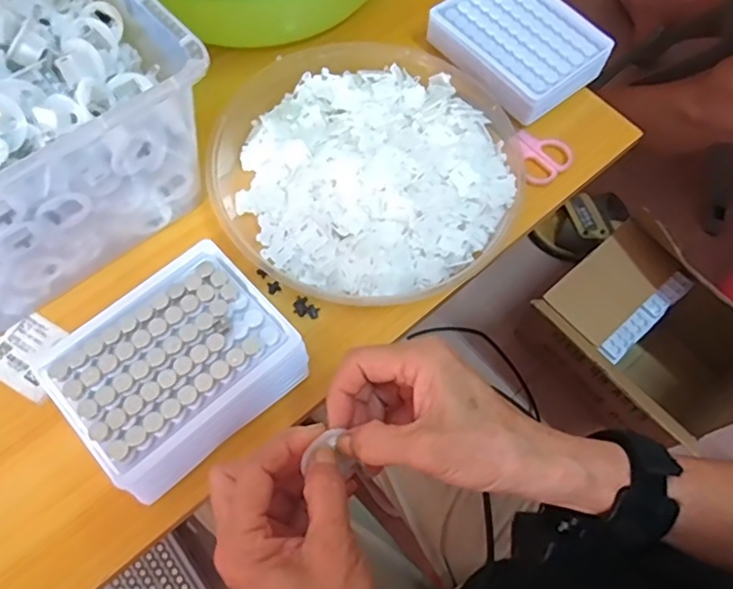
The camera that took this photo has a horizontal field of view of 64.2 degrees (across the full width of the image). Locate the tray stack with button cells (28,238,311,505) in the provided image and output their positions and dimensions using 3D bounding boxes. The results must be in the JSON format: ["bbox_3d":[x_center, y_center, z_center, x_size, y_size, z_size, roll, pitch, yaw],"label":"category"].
[{"bbox_3d":[-0.117,0.046,0.371,0.131,0.051,0.112,-40,74,-18],"label":"tray stack with button cells"}]

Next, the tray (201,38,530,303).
[{"bbox_3d":[0.001,-0.108,0.462,0.233,0.043,0.232,1,66,-2],"label":"tray"}]

